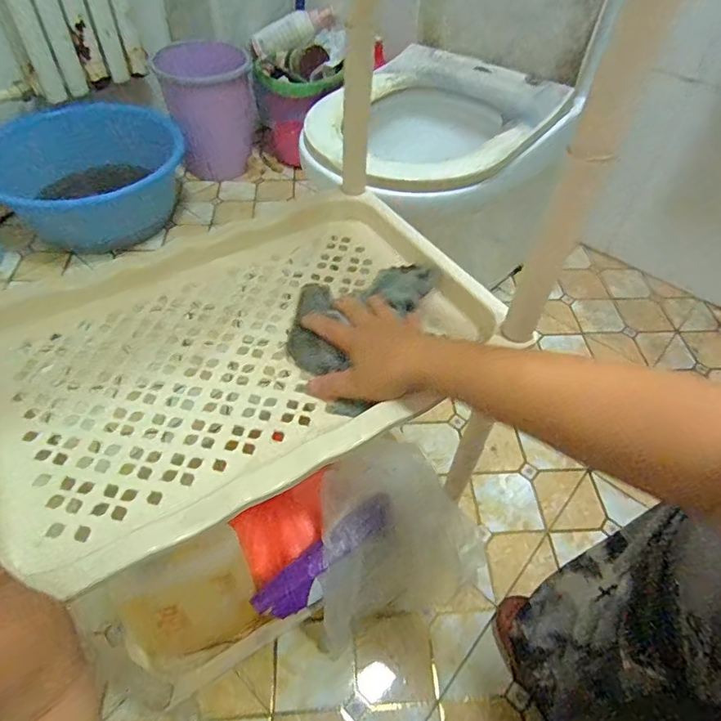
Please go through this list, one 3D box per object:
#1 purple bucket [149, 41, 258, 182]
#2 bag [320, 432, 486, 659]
[{"bbox_3d":[-0.440,-0.728,1.431,0.227,0.282,0.286,-17,53,-17],"label":"purple bucket"},{"bbox_3d":[0.036,0.219,0.649,0.225,0.070,0.230,-16,94,-32],"label":"bag"}]

